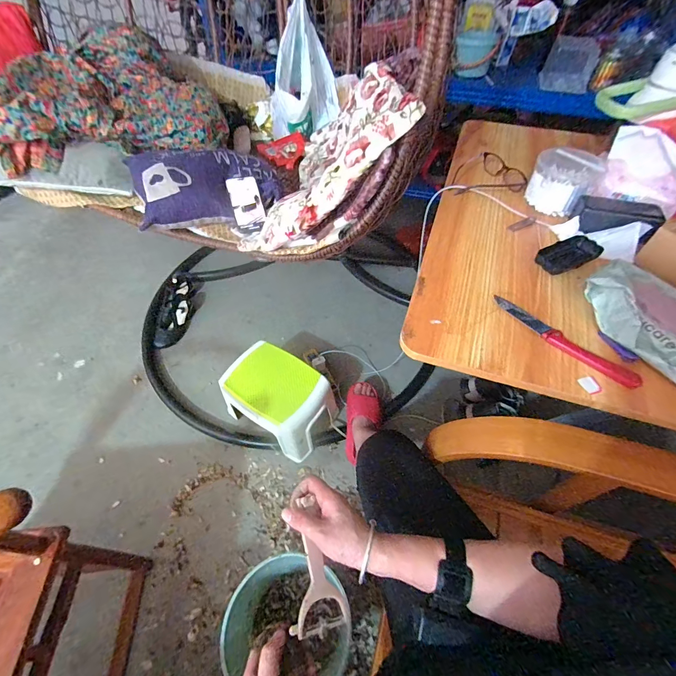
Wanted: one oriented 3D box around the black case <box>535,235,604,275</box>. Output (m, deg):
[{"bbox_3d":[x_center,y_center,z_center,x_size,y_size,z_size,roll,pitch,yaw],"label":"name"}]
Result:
[{"bbox_3d":[0.385,-0.139,0.575,0.110,0.032,0.047,-22,55,-16],"label":"black case"}]

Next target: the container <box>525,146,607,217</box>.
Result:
[{"bbox_3d":[0.431,-0.302,0.663,0.108,0.091,0.081,33,59,23],"label":"container"}]

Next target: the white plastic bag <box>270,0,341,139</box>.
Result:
[{"bbox_3d":[-0.116,-0.868,1.111,0.223,0.332,0.215,-9,53,-7],"label":"white plastic bag"}]

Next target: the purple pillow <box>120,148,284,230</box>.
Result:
[{"bbox_3d":[-0.332,-0.402,0.868,0.353,0.086,0.242,-15,53,-11],"label":"purple pillow"}]

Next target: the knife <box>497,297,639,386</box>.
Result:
[{"bbox_3d":[0.310,0.000,0.480,0.028,0.010,0.204,-36,60,-25],"label":"knife"}]

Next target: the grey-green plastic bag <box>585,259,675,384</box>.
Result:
[{"bbox_3d":[0.444,-0.023,0.466,0.128,0.060,0.200,-23,55,-16],"label":"grey-green plastic bag"}]

